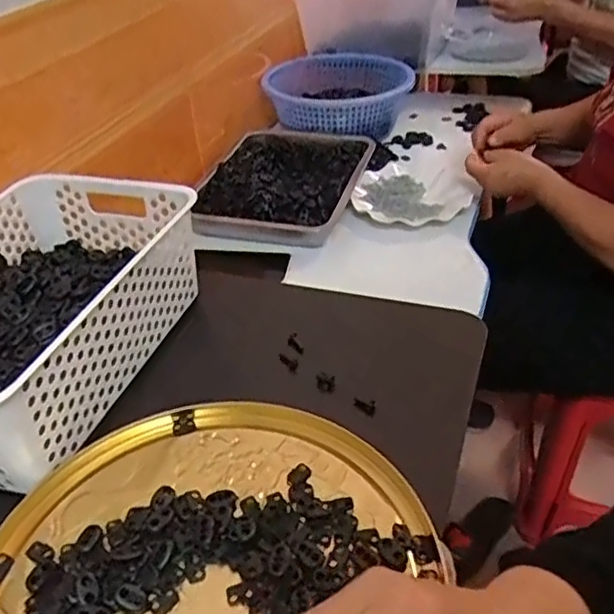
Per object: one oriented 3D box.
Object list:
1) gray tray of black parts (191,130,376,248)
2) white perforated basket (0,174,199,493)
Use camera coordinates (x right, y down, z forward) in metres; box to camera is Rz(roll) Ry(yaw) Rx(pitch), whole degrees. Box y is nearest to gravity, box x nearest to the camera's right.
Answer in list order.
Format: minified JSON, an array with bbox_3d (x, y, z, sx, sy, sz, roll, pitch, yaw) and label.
[{"bbox_3d":[-0.036,-0.204,1.028,0.231,0.043,0.328,8,39,16],"label":"gray tray of black parts"},{"bbox_3d":[-0.242,0.001,0.558,0.200,0.095,0.298,9,40,17],"label":"white perforated basket"}]

